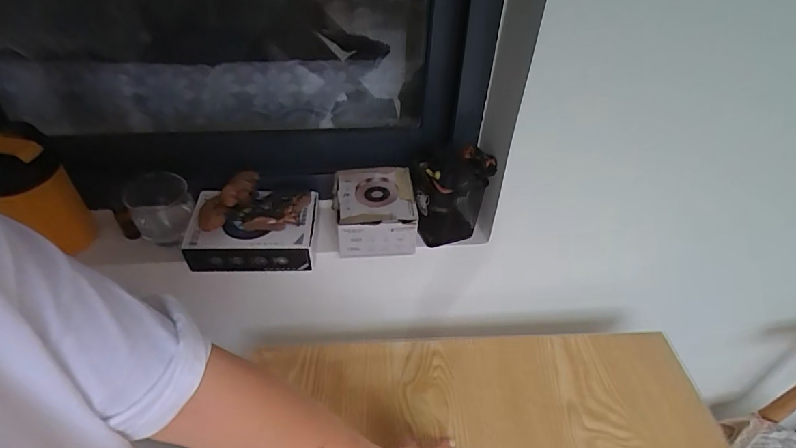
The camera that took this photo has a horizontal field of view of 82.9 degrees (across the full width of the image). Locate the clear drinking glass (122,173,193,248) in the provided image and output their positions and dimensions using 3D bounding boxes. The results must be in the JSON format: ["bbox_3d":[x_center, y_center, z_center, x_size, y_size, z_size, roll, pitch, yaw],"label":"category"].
[{"bbox_3d":[-0.289,-0.019,0.556,0.075,0.069,0.071,-23,48,-25],"label":"clear drinking glass"}]

